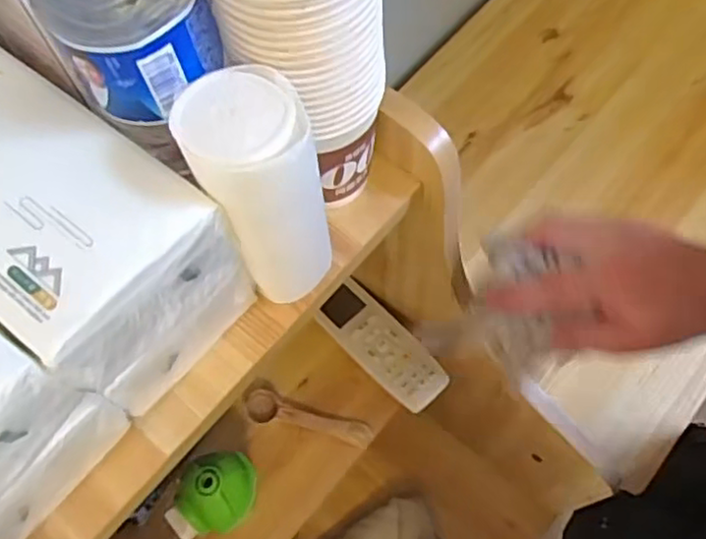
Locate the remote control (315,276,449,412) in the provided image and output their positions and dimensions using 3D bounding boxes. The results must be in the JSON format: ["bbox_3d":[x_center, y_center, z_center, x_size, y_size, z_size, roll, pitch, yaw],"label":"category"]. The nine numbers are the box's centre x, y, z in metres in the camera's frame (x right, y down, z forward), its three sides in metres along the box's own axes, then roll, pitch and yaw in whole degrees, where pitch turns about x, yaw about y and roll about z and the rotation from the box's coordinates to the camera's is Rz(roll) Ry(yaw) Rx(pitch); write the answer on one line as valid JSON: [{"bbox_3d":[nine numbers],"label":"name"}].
[{"bbox_3d":[0.026,0.064,0.604,0.054,0.018,0.135,-41,71,-14],"label":"remote control"}]

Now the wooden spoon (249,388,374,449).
[{"bbox_3d":[-0.039,0.134,0.598,0.110,0.022,0.030,17,68,10],"label":"wooden spoon"}]

